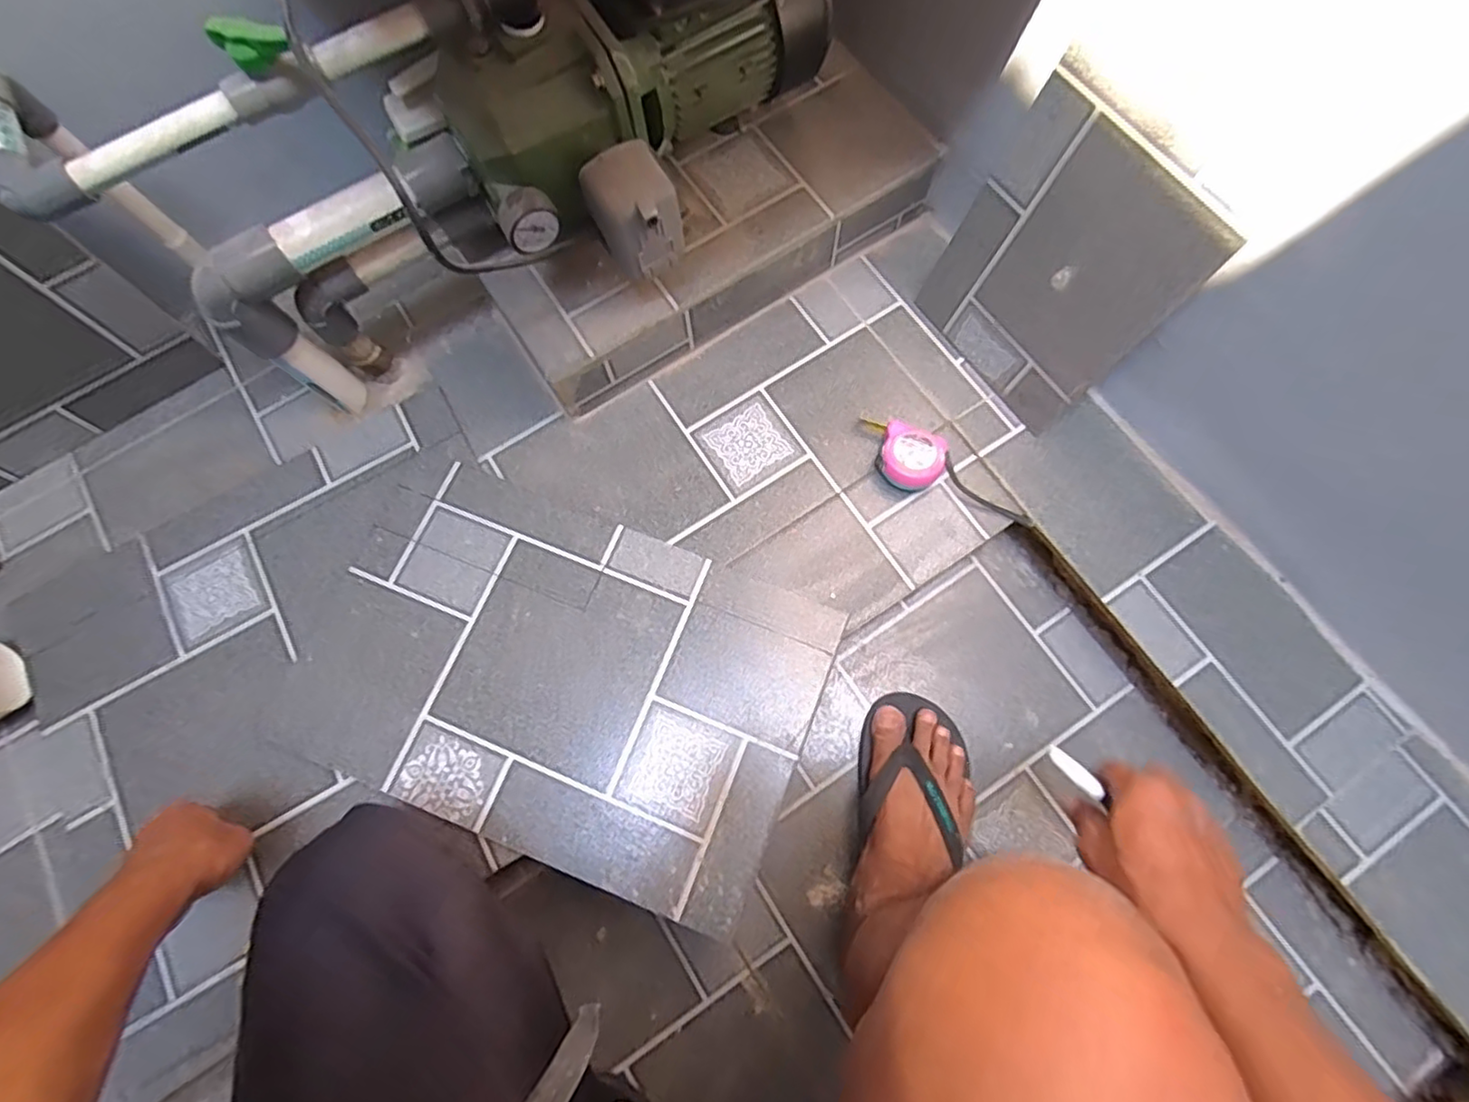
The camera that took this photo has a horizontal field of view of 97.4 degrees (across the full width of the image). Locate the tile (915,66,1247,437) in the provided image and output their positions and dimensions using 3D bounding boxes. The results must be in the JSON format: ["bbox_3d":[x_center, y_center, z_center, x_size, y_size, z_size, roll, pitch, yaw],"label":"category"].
[{"bbox_3d":[0.302,-0.264,0.624,0.012,0.251,0.212,-28,73,-24],"label":"tile"}]

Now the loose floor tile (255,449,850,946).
[{"bbox_3d":[-0.174,0.119,0.635,0.485,0.014,0.318,21,73,8],"label":"loose floor tile"}]

